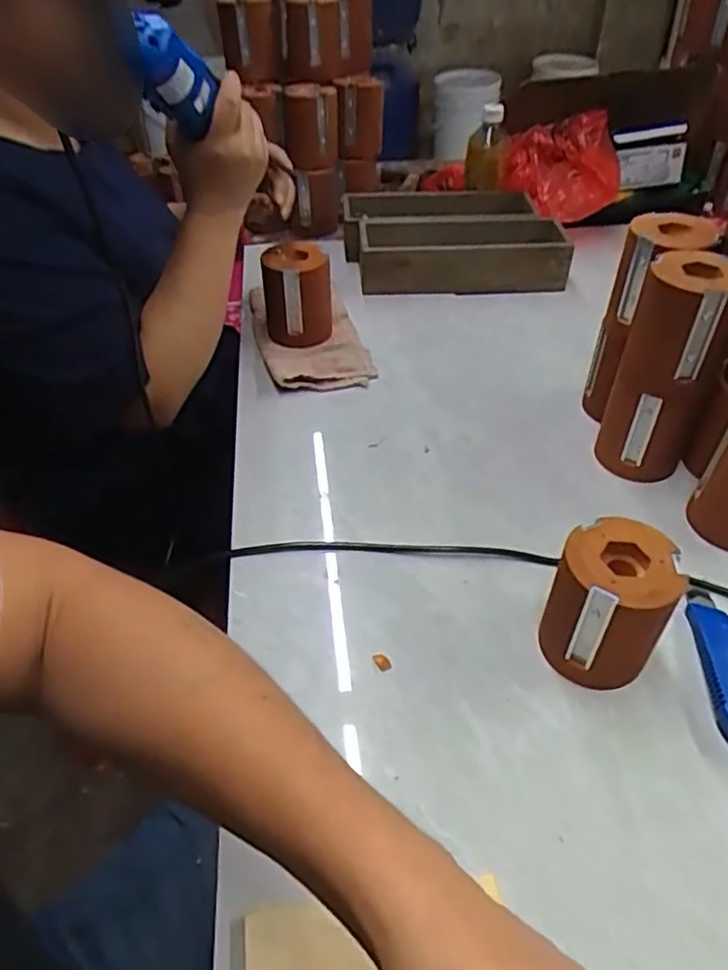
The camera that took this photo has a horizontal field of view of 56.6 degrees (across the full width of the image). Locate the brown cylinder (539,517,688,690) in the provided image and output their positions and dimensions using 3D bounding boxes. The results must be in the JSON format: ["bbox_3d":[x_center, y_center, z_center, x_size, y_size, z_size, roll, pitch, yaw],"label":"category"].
[{"bbox_3d":[0.175,0.086,0.483,0.083,0.102,0.080,24,49,25],"label":"brown cylinder"}]

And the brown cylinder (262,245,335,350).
[{"bbox_3d":[-0.082,-0.229,0.837,0.078,0.110,0.071,-11,44,-9],"label":"brown cylinder"}]

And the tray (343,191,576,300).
[{"bbox_3d":[0.121,-0.349,0.977,0.300,0.075,0.226,0,43,2],"label":"tray"}]

